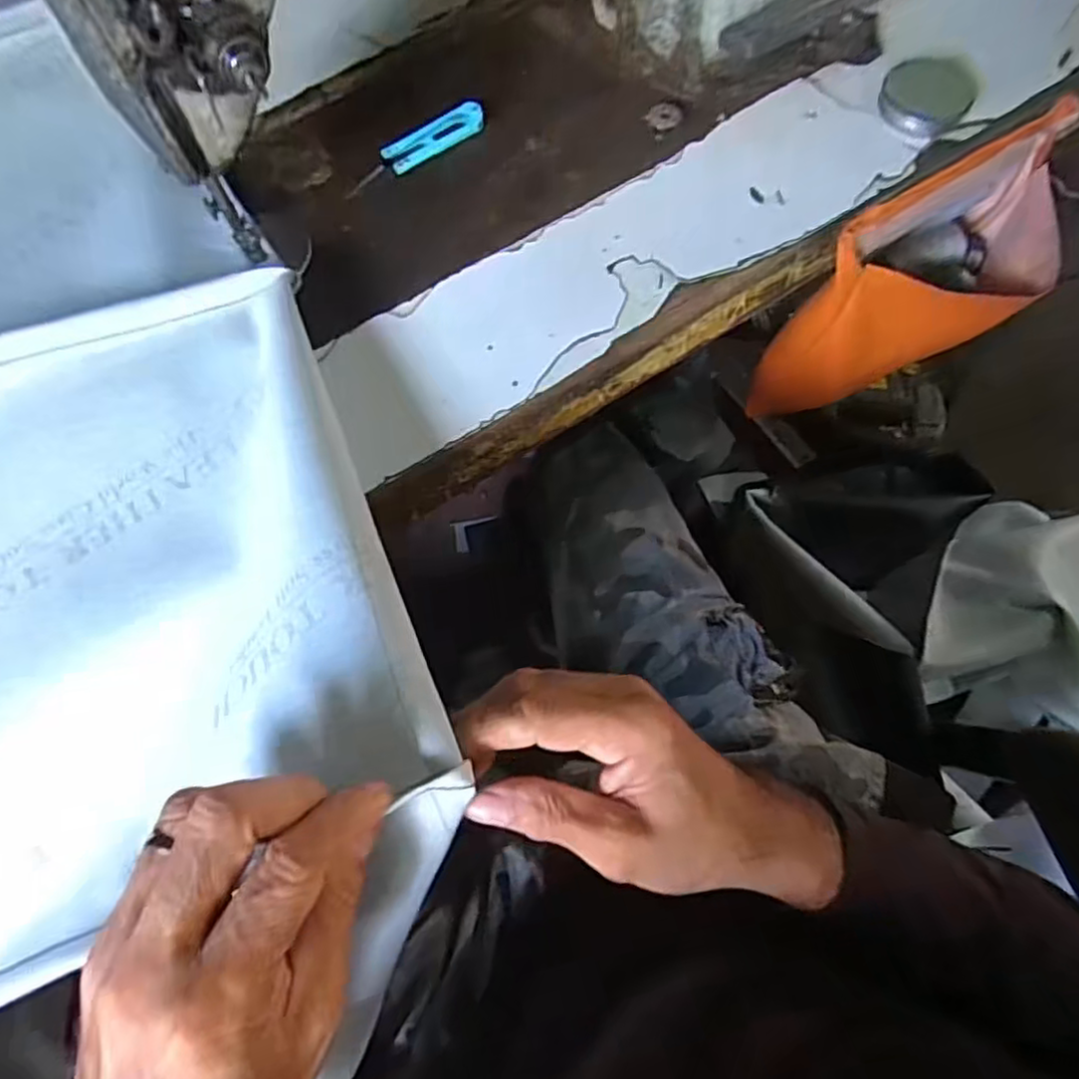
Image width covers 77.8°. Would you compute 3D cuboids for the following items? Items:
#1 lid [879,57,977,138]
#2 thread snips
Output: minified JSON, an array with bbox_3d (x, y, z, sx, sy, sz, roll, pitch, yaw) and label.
[{"bbox_3d":[0.246,-0.282,0.426,0.053,0.014,0.058,-1,70,2],"label":"lid"},{"bbox_3d":[-0.081,-0.253,0.430,0.100,0.008,0.021,-32,72,-9],"label":"thread snips"}]

